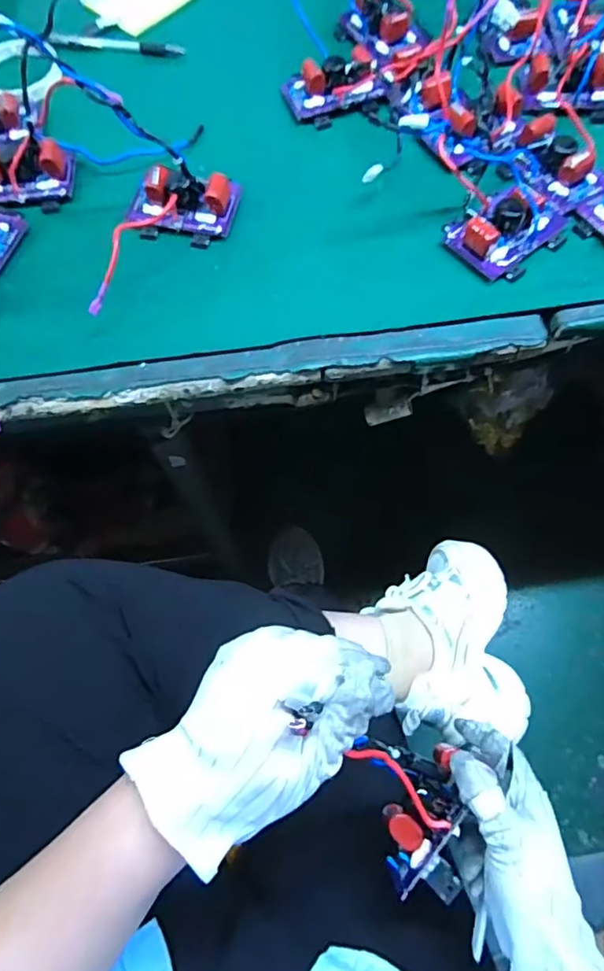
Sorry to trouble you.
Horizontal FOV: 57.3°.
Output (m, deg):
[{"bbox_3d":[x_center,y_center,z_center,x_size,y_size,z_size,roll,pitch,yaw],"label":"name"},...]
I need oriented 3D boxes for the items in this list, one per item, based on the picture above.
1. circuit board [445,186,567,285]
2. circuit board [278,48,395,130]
[{"bbox_3d":[0.182,-0.229,0.478,0.098,0.034,0.079,-36,71,-12],"label":"circuit board"},{"bbox_3d":[0.036,-0.404,0.558,0.103,0.034,0.060,-8,68,-1],"label":"circuit board"}]

